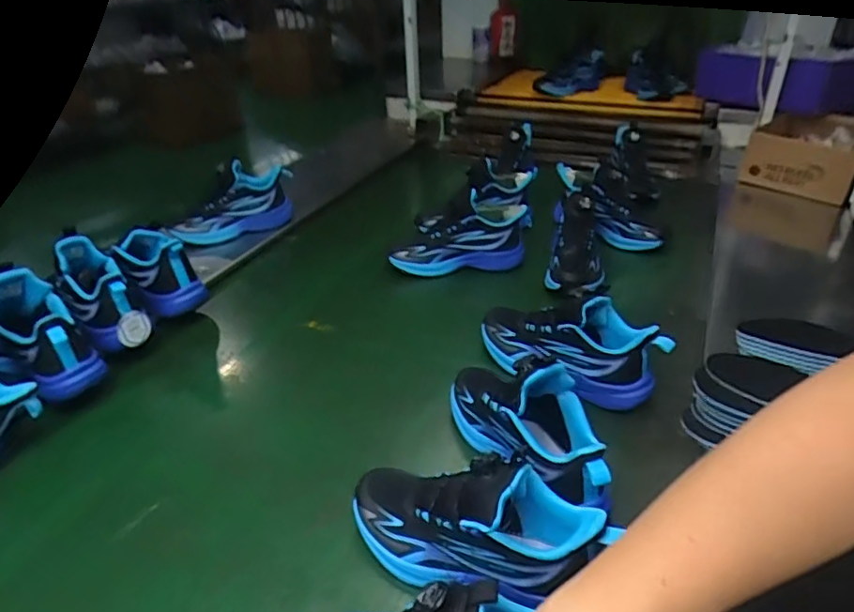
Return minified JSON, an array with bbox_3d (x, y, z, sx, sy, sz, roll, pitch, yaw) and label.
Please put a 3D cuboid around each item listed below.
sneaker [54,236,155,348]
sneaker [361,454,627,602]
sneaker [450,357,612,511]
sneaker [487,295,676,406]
[{"bbox_3d":[-0.449,-0.020,0.800,0.093,0.111,0.203,-30,74,-36],"label":"sneaker"},{"bbox_3d":[0.042,0.184,0.500,0.244,0.102,0.080,-5,28,27],"label":"sneaker"},{"bbox_3d":[0.104,0.114,0.601,0.080,0.134,0.238,-21,19,-26],"label":"sneaker"},{"bbox_3d":[0.177,0.049,0.733,0.244,0.110,0.088,21,39,36],"label":"sneaker"}]

